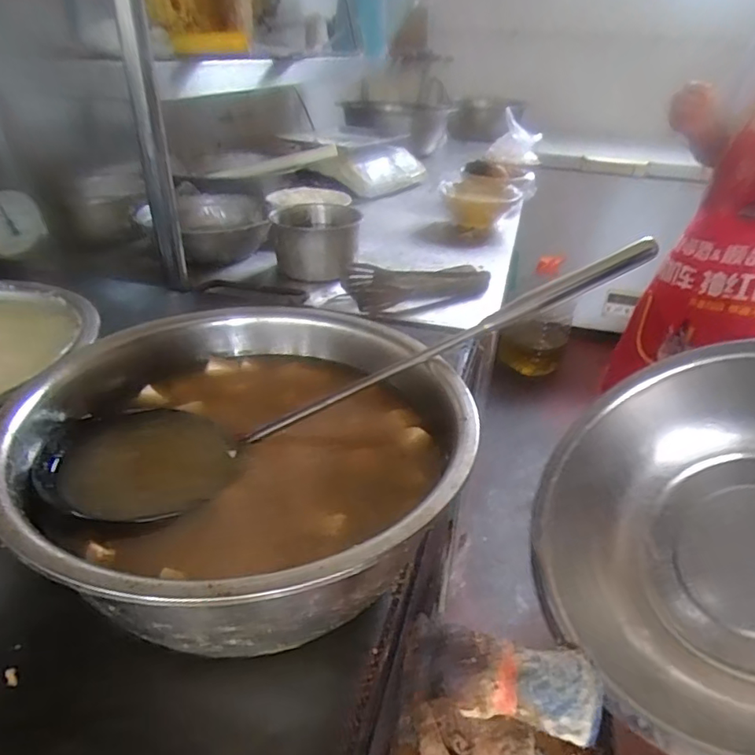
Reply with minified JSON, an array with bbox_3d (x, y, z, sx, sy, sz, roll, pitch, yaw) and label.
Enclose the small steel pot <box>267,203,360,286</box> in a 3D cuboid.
[{"bbox_3d":[-0.097,-0.223,0.902,0.146,0.092,0.141,0,25,0],"label":"small steel pot"}]

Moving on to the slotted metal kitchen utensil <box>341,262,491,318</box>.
[{"bbox_3d":[0.070,-0.136,0.830,0.229,0.044,0.100,-6,33,-14],"label":"slotted metal kitchen utensil"}]

